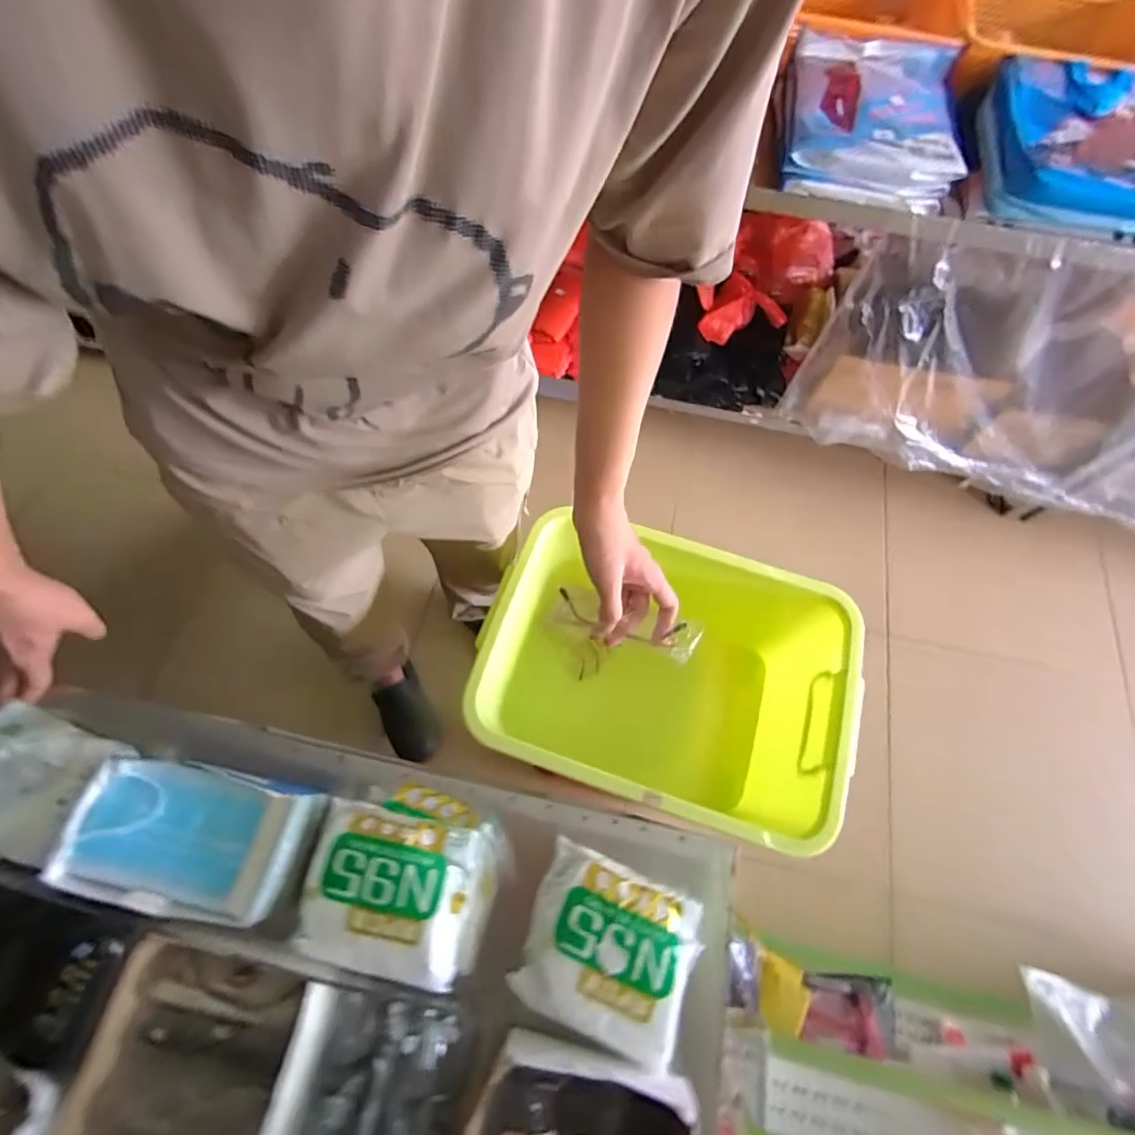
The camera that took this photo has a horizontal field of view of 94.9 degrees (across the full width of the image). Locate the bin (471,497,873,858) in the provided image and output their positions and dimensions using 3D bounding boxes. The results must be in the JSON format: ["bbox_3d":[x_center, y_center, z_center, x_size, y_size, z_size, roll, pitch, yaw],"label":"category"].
[{"bbox_3d":[0.165,0.182,0.859,0.563,0.338,0.389,16,68,5],"label":"bin"}]

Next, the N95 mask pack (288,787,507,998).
[{"bbox_3d":[-0.147,0.274,0.462,0.162,0.066,0.134,16,68,5],"label":"N95 mask pack"}]

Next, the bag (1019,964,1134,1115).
[{"bbox_3d":[0.988,0.867,0.951,0.297,0.104,0.164,14,68,4],"label":"bag"}]

